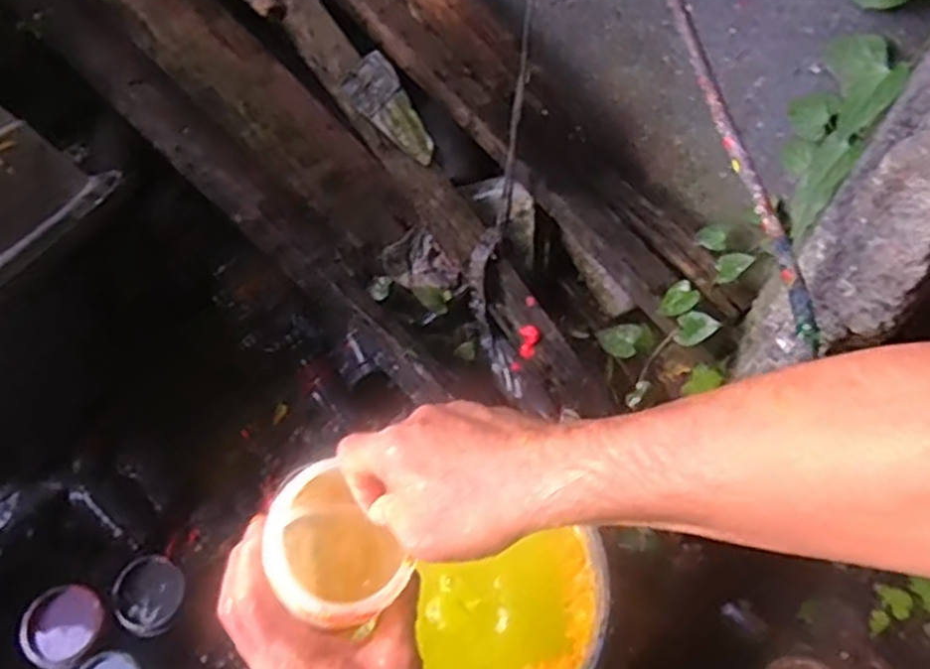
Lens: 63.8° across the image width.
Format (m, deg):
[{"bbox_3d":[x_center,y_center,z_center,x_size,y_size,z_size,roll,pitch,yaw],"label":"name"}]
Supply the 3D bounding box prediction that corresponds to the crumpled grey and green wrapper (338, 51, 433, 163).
[{"bbox_3d":[-0.096,-0.304,1.017,0.072,0.014,0.155,-42,99,3],"label":"crumpled grey and green wrapper"}]

